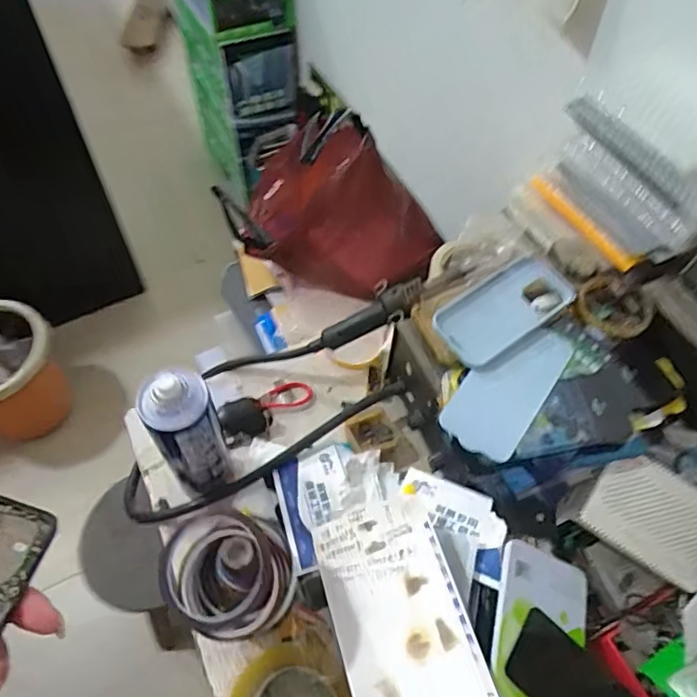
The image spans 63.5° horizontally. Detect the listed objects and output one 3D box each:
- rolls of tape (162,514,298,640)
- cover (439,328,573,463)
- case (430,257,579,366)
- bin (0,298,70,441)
[{"bbox_3d":[-0.101,0.192,0.477,0.104,0.057,0.095,2,57,-3],"label":"rolls of tape"},{"bbox_3d":[0.163,0.036,0.569,0.074,0.014,0.163,35,62,17],"label":"cover"},{"bbox_3d":[0.173,-0.046,0.615,0.164,0.017,0.079,-30,64,-21],"label":"case"},{"bbox_3d":[-0.850,0.081,1.403,0.274,0.327,0.267,2,57,-3],"label":"bin"}]

